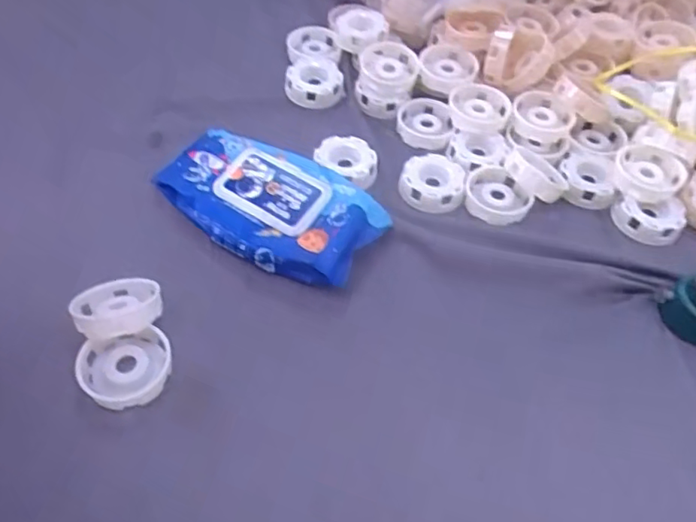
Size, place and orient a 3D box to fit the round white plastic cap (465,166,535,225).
[{"bbox_3d":[0.145,-0.062,0.560,0.062,0.018,0.058,2,52,-3],"label":"round white plastic cap"}]

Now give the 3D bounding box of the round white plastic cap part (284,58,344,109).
[{"bbox_3d":[-0.037,-0.199,0.645,0.063,0.023,0.063,1,52,-4],"label":"round white plastic cap part"}]

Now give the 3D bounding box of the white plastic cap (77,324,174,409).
[{"bbox_3d":[-0.165,0.077,0.426,0.062,0.024,0.060,2,52,-3],"label":"white plastic cap"}]

